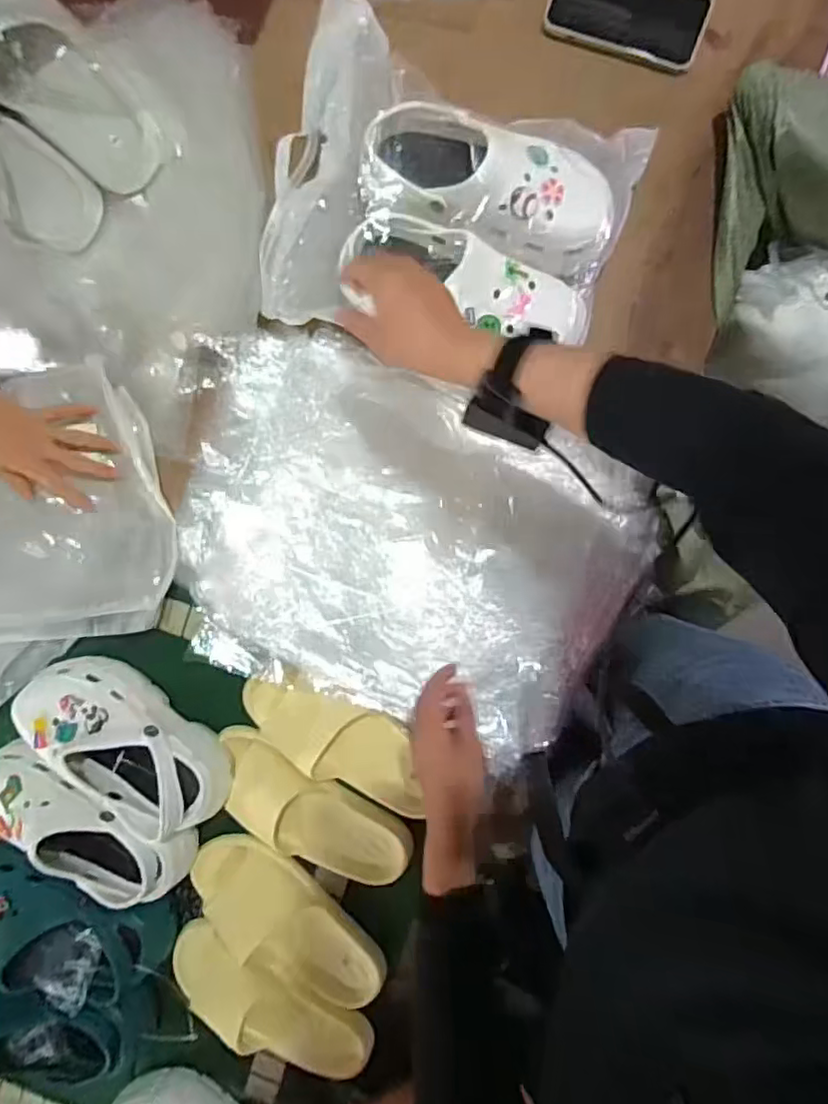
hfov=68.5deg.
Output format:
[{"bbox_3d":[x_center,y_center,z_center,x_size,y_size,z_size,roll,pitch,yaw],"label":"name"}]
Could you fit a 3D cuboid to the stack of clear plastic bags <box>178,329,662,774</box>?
[{"bbox_3d":[-0.027,-0.007,0.629,0.466,0.053,0.338,23,94,4],"label":"stack of clear plastic bags"}]

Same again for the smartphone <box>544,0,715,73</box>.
[{"bbox_3d":[0.224,-0.567,0.636,0.161,0.013,0.084,21,98,5],"label":"smartphone"}]

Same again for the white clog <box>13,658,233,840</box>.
[{"bbox_3d":[-0.314,0.209,0.665,0.240,0.096,0.113,34,94,3],"label":"white clog"}]

